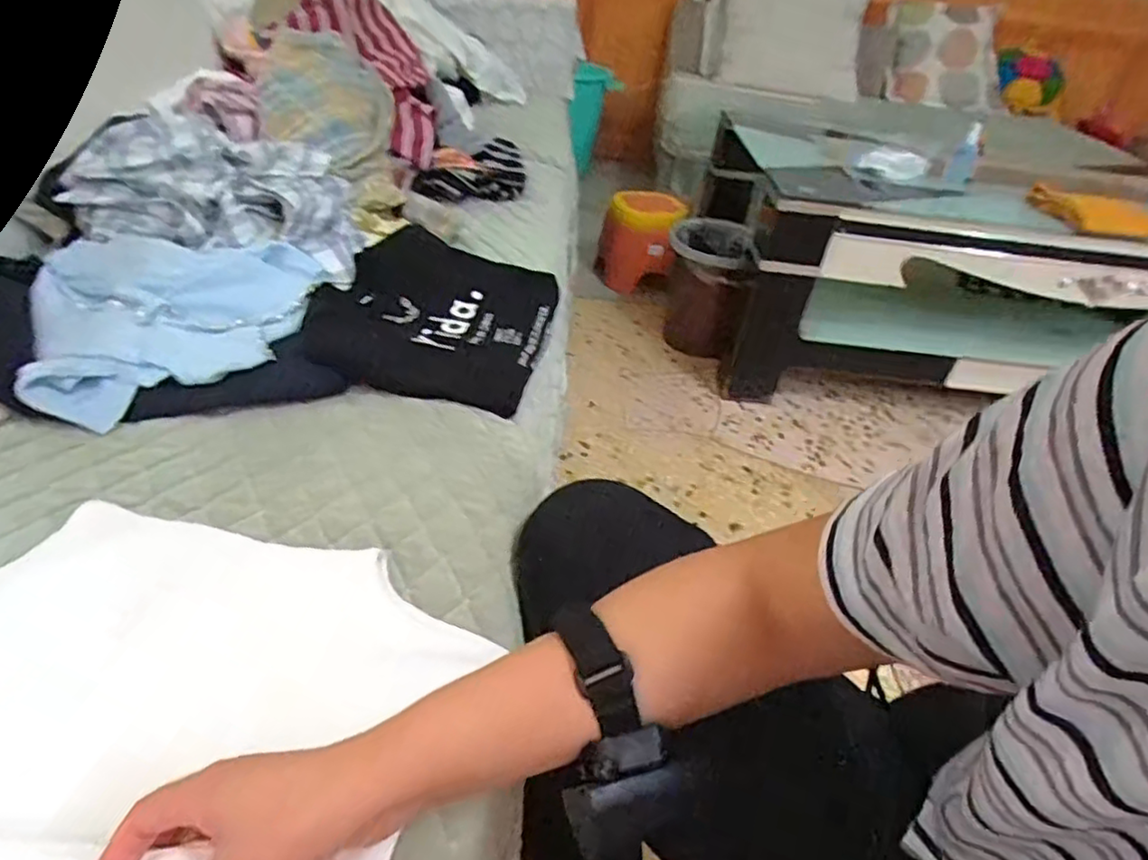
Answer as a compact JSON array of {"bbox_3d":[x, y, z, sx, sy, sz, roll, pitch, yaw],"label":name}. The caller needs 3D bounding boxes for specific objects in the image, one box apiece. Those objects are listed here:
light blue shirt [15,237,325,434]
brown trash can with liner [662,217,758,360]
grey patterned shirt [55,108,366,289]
[{"bbox_3d":[-0.416,-0.131,0.698,0.275,0.084,0.270,-15,42,-27],"label":"light blue shirt"},{"bbox_3d":[0.321,-0.334,1.654,0.187,0.354,0.204,8,37,0],"label":"brown trash can with liner"},{"bbox_3d":[-0.434,-0.304,0.817,0.332,0.122,0.210,11,37,5],"label":"grey patterned shirt"}]

